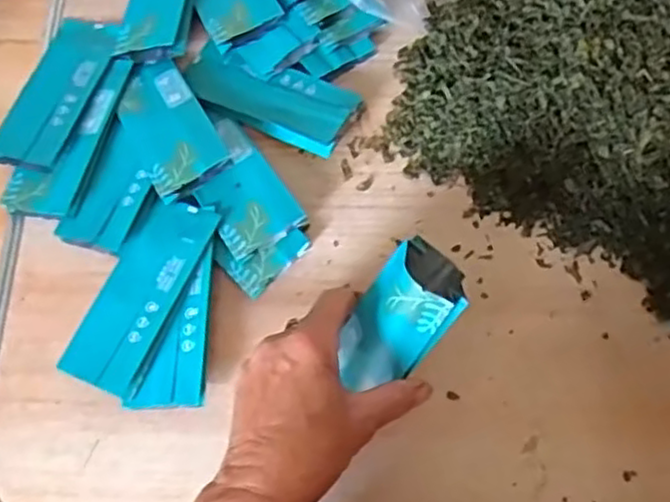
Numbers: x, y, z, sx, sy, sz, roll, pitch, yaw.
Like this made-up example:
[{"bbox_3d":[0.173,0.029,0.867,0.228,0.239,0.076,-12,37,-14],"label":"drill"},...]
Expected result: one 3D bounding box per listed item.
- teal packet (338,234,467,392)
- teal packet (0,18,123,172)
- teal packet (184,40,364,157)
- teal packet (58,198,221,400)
[{"bbox_3d":[0.033,0.042,0.398,0.033,0.098,0.049,-23,65,-46],"label":"teal packet"},{"bbox_3d":[-0.204,-0.120,0.521,0.054,0.008,0.133,14,71,7],"label":"teal packet"},{"bbox_3d":[-0.051,-0.113,0.516,0.130,0.013,0.050,27,73,11],"label":"teal packet"},{"bbox_3d":[-0.127,0.025,0.468,0.054,0.005,0.130,19,69,16],"label":"teal packet"}]

